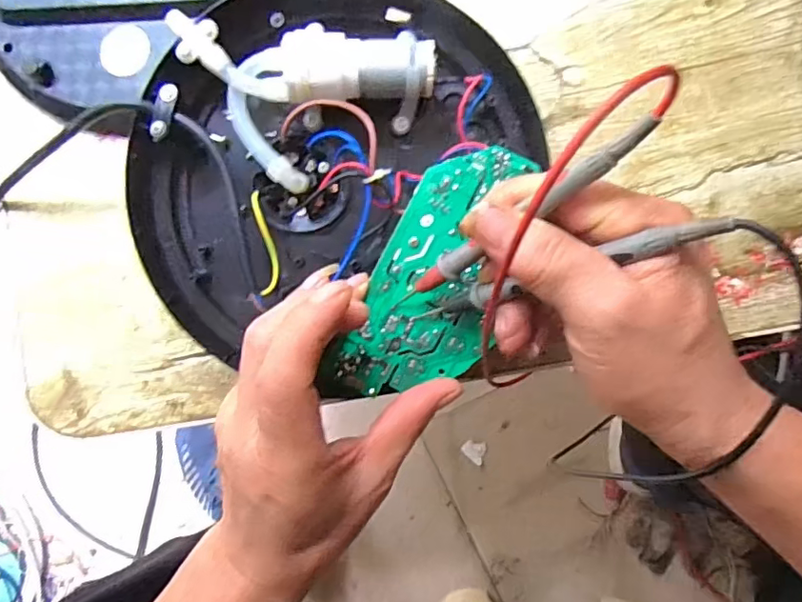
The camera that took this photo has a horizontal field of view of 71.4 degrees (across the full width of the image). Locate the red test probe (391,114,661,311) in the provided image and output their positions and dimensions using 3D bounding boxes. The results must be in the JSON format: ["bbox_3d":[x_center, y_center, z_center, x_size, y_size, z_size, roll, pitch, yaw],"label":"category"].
[{"bbox_3d":[0.042,-0.029,0.241,0.147,0.008,0.010,-35,86,43],"label":"red test probe"}]

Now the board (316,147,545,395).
[{"bbox_3d":[0.021,-0.011,0.290,0.067,0.006,0.149,28,91,7],"label":"board"}]

